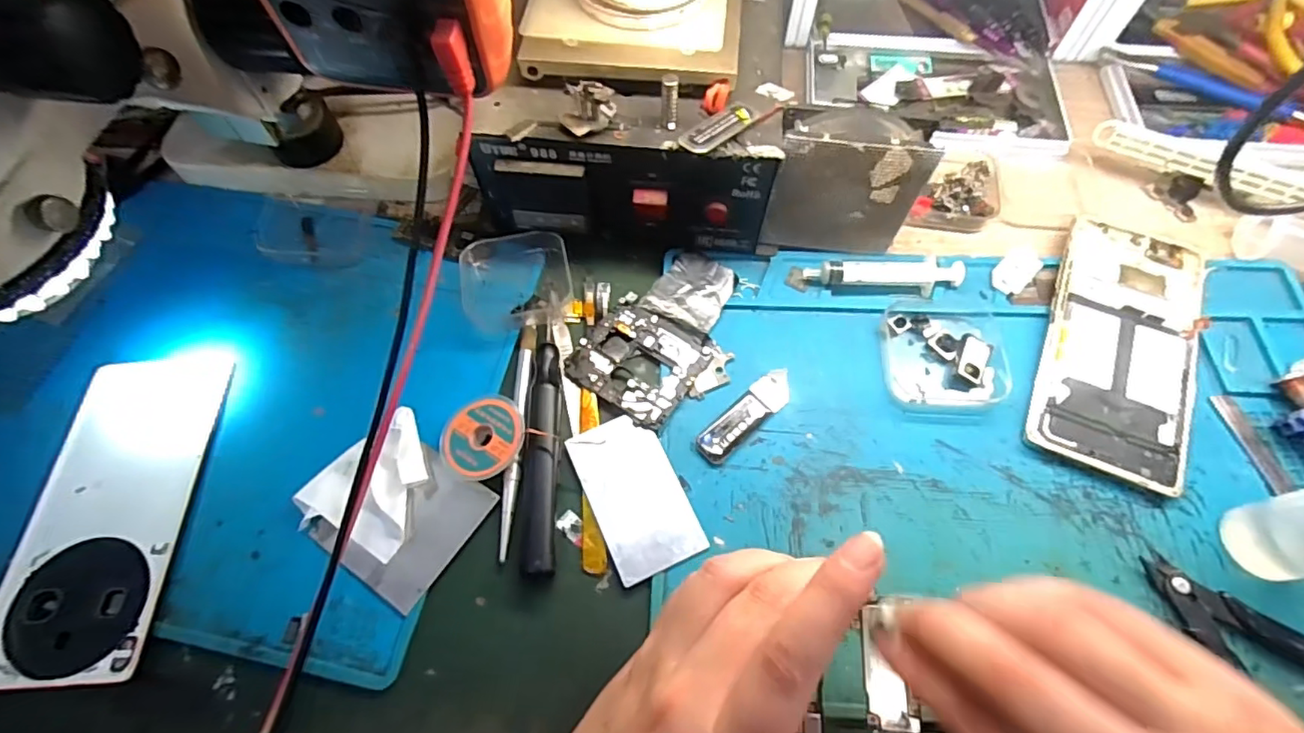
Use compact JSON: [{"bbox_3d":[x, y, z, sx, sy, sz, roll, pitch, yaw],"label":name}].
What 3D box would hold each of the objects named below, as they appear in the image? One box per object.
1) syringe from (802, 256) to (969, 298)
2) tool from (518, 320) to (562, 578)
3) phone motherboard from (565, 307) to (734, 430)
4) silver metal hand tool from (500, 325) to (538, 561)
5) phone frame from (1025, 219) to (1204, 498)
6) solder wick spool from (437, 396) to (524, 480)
[{"bbox_3d":[0.138,-0.055,0.345,0.091,0.013,0.018,0,65,1],"label":"syringe"},{"bbox_3d":[-0.058,0.036,0.305,0.017,0.013,0.138,-3,65,0],"label":"tool"},{"bbox_3d":[-0.002,-0.002,0.326,0.077,0.004,0.064,34,70,16],"label":"phone motherboard"},{"bbox_3d":[-0.071,0.034,0.307,0.010,0.007,0.129,-1,65,1],"label":"silver metal hand tool"},{"bbox_3d":[0.264,-0.014,0.327,0.075,0.009,0.162,22,67,11],"label":"phone frame"},{"bbox_3d":[-0.088,0.035,0.302,0.042,0.012,0.046,0,65,1],"label":"solder wick spool"}]

